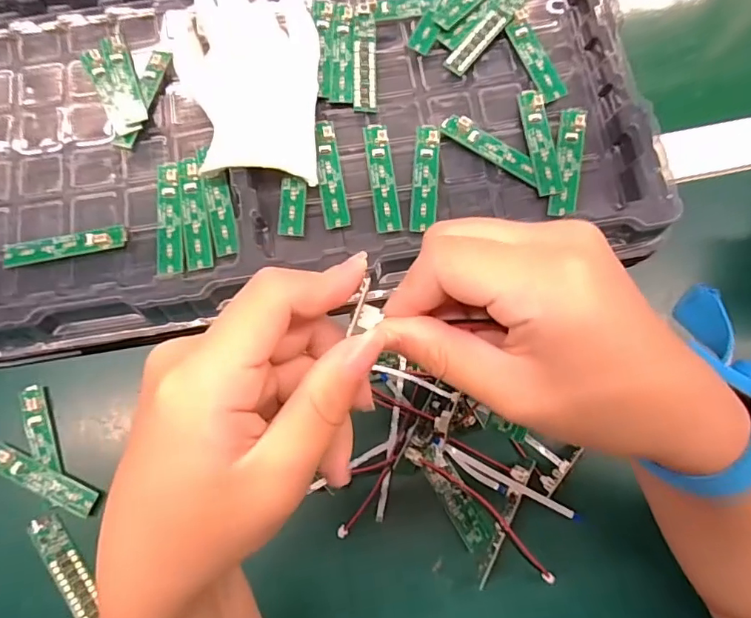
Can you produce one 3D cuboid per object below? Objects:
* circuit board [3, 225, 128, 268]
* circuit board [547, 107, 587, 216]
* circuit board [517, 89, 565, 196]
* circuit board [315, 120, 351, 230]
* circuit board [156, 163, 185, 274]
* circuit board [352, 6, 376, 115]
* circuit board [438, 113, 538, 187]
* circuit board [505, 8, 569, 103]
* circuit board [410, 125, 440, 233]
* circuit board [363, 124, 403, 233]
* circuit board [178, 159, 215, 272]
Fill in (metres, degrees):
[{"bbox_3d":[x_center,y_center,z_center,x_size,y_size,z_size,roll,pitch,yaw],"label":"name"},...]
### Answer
[{"bbox_3d":[-0.218,-0.045,0.347,0.084,0.008,0.019,-11,70,0],"label":"circuit board"},{"bbox_3d":[0.136,-0.104,0.349,0.018,0.004,0.080,8,80,19],"label":"circuit board"},{"bbox_3d":[0.118,-0.120,0.354,0.018,0.006,0.082,-8,76,6],"label":"circuit board"},{"bbox_3d":[-0.032,-0.096,0.354,0.018,0.007,0.080,-8,79,-8],"label":"circuit board"},{"bbox_3d":[-0.145,-0.064,0.348,0.018,0.004,0.082,-7,78,0],"label":"circuit board"},{"bbox_3d":[-0.009,-0.191,0.375,0.017,0.007,0.085,-1,76,2],"label":"circuit board"},{"bbox_3d":[0.084,-0.116,0.356,0.078,0.004,0.017,36,84,8],"label":"circuit board"},{"bbox_3d":[0.120,-0.189,0.371,0.019,0.007,0.077,-22,76,-3],"label":"circuit board"},{"bbox_3d":[0.036,-0.093,0.353,0.018,0.005,0.081,3,77,5],"label":"circuit board"},{"bbox_3d":[0.005,-0.094,0.354,0.018,0.006,0.082,-7,77,-1],"label":"circuit board"},{"bbox_3d":[-0.128,-0.067,0.349,0.018,0.004,0.082,-12,78,0],"label":"circuit board"}]

